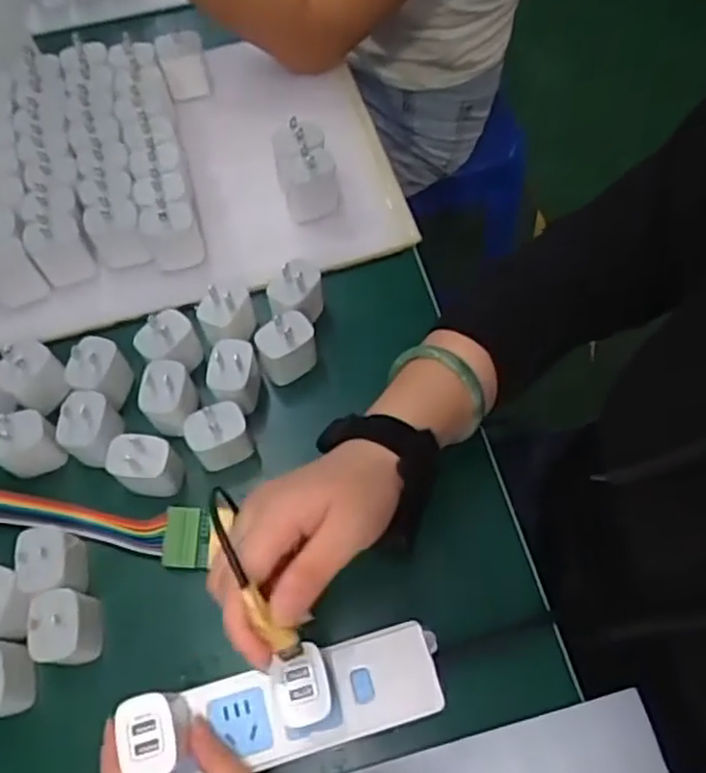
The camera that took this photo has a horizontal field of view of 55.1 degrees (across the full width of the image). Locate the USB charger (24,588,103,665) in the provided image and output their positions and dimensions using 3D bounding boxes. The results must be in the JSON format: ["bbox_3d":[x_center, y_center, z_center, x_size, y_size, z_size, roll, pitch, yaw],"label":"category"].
[{"bbox_3d":[-0.178,0.150,0.421,0.028,0.051,0.042,-4,66,-2],"label":"USB charger"}]

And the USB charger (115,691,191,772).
[{"bbox_3d":[-0.108,0.191,0.372,0.028,0.045,0.040,-13,67,-6],"label":"USB charger"}]

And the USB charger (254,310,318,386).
[{"bbox_3d":[-0.049,-0.028,0.502,0.043,0.055,0.032,-23,68,-10],"label":"USB charger"}]

